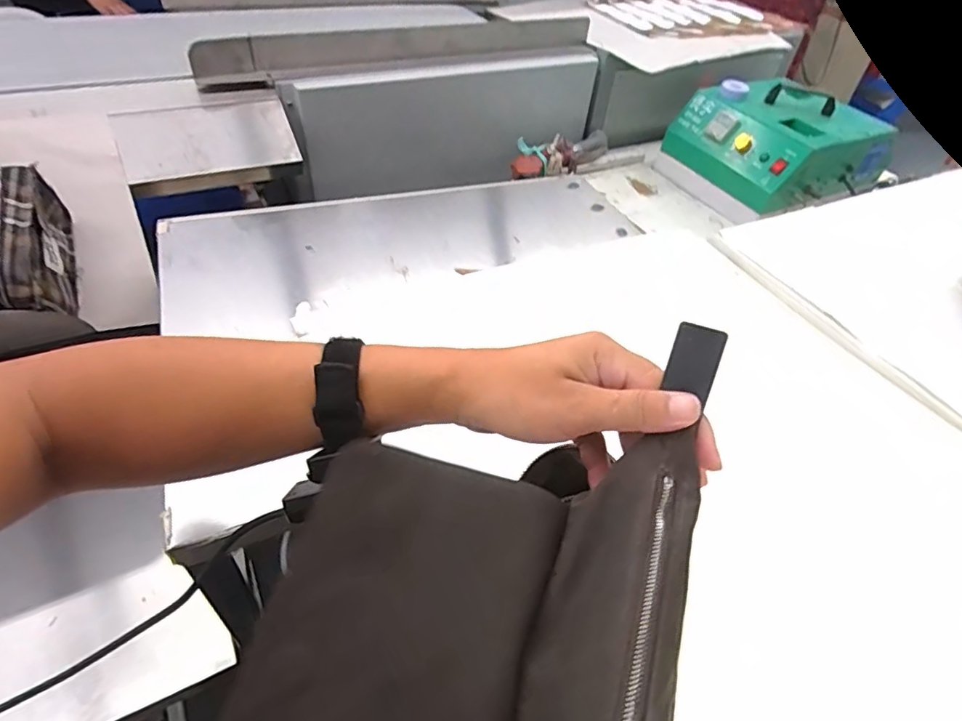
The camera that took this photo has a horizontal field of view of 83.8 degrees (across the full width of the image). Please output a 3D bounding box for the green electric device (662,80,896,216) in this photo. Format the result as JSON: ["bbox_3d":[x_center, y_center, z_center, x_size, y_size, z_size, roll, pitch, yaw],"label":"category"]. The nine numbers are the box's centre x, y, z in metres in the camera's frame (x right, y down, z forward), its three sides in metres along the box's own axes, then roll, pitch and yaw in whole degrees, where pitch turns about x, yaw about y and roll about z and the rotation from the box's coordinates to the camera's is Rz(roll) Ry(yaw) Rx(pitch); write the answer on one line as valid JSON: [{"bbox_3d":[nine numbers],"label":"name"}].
[{"bbox_3d":[0.650,-0.486,1.166,0.349,0.138,0.325,-20,52,-24],"label":"green electric device"}]

